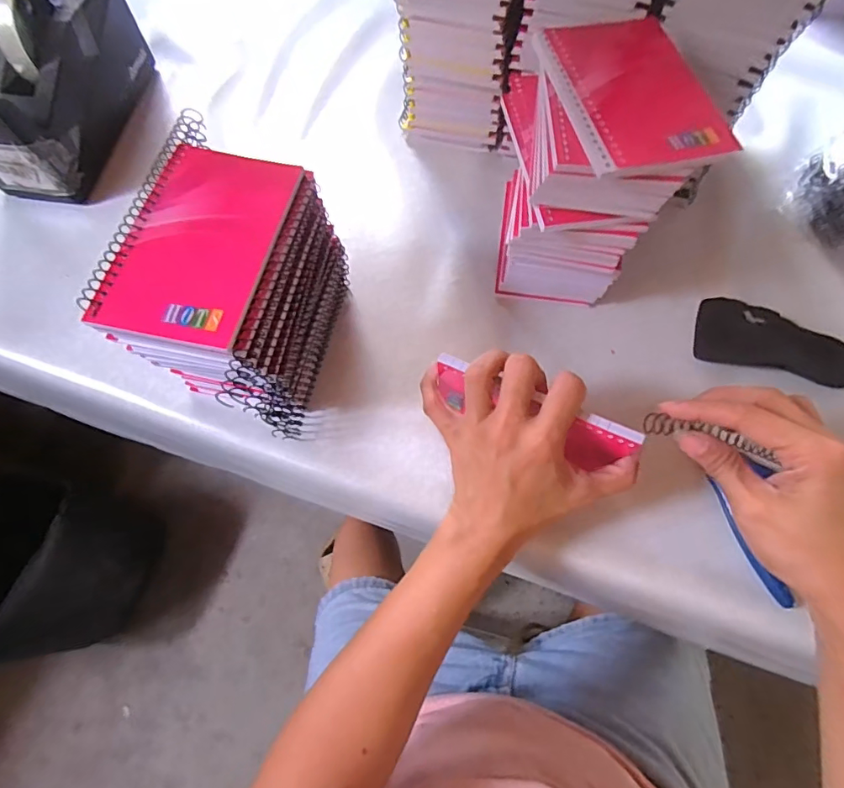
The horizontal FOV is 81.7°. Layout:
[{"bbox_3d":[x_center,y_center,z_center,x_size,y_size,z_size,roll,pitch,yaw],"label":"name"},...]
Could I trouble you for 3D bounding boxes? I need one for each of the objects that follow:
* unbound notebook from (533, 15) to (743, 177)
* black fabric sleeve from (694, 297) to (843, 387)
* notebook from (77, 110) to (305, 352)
[{"bbox_3d":[0.131,-0.197,0.308,0.092,0.007,0.141,-10,68,-3],"label":"unbound notebook"},{"bbox_3d":[0.285,-0.042,0.396,0.116,0.015,0.055,15,69,7],"label":"black fabric sleeve"},{"bbox_3d":[-0.126,-0.099,0.281,0.087,0.008,0.152,11,68,5],"label":"notebook"}]

